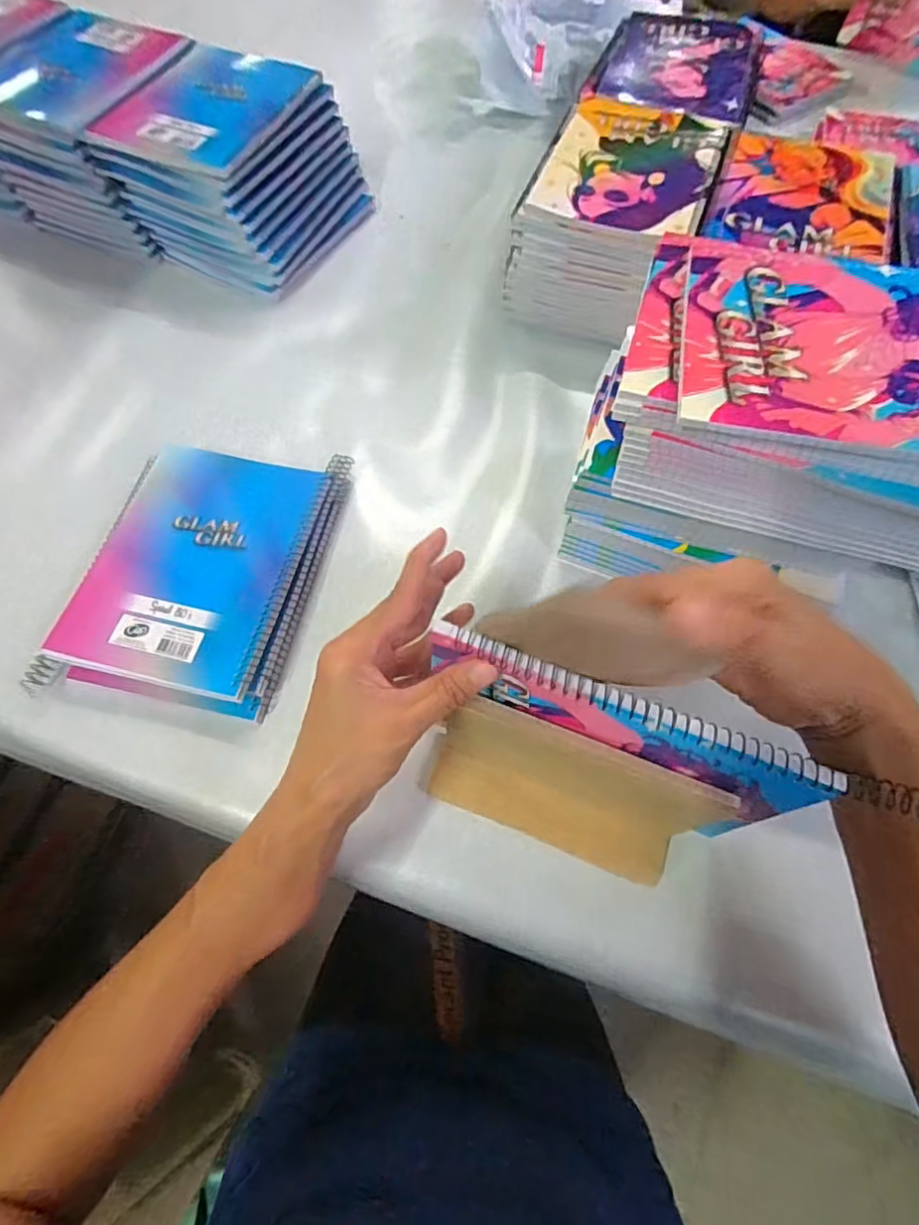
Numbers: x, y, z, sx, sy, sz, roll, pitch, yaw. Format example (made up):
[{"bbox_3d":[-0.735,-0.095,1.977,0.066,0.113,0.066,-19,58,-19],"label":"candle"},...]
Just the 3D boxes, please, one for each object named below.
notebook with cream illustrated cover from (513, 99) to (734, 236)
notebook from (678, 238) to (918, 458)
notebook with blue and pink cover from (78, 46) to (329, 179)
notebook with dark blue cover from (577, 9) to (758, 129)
[{"bbox_3d":[0.157,-0.412,0.536,0.155,0.008,0.193,19,67,10],"label":"notebook with cream illustrated cover"},{"bbox_3d":[0.224,-0.148,0.322,0.194,0.006,0.147,11,66,6],"label":"notebook"},{"bbox_3d":[-0.250,-0.505,0.581,0.158,0.014,0.198,20,65,5],"label":"notebook with blue and pink cover"},{"bbox_3d":[0.231,-0.582,0.617,0.159,0.010,0.204,15,66,8],"label":"notebook with dark blue cover"}]

